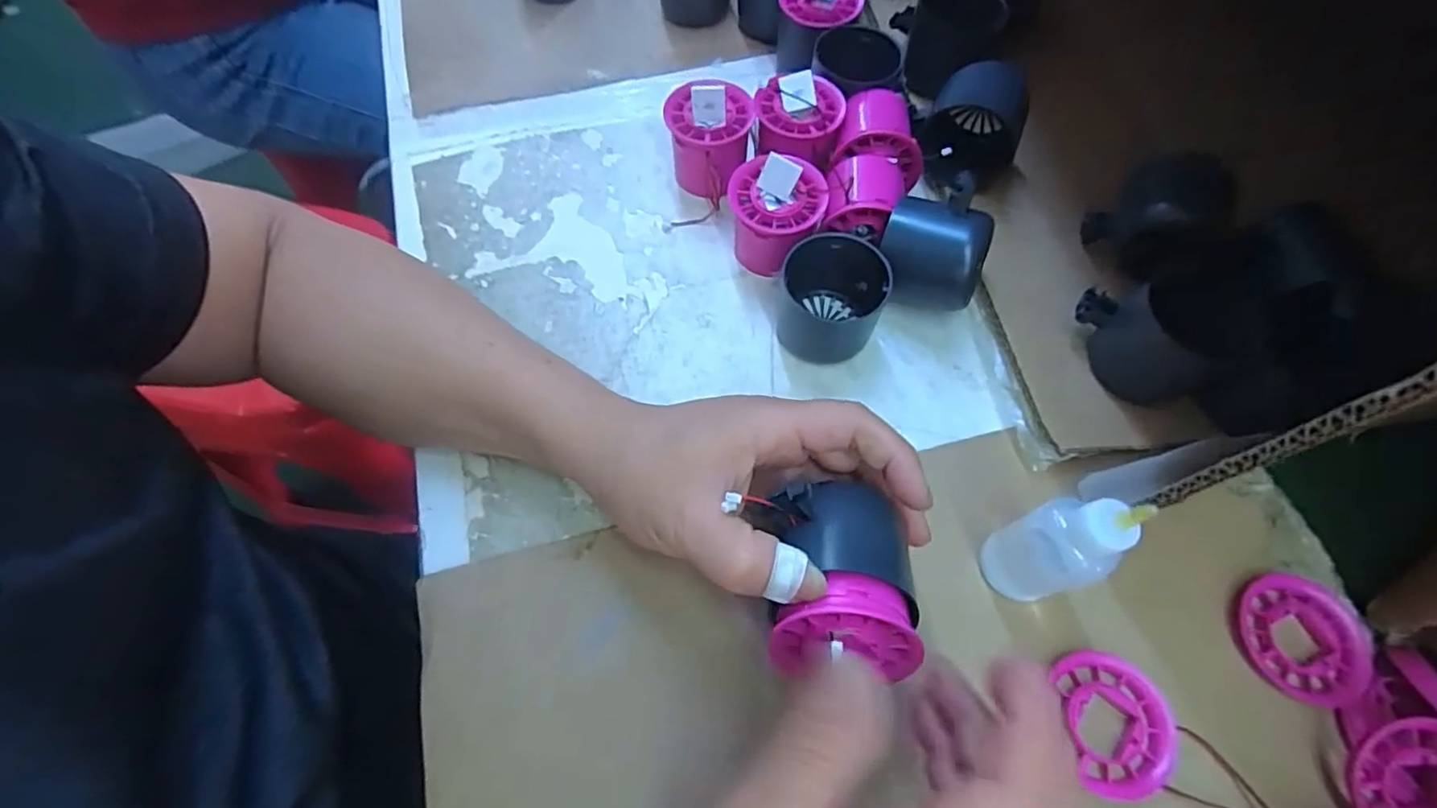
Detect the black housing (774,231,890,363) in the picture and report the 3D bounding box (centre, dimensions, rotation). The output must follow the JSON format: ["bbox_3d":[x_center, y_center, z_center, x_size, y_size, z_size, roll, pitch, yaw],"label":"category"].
[{"bbox_3d":[0.064,-0.059,0.345,0.059,0.049,0.055,9,65,3],"label":"black housing"}]

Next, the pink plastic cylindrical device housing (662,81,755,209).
[{"bbox_3d":[-0.005,-0.164,0.384,0.052,0.060,0.054,0,65,-1],"label":"pink plastic cylindrical device housing"}]

